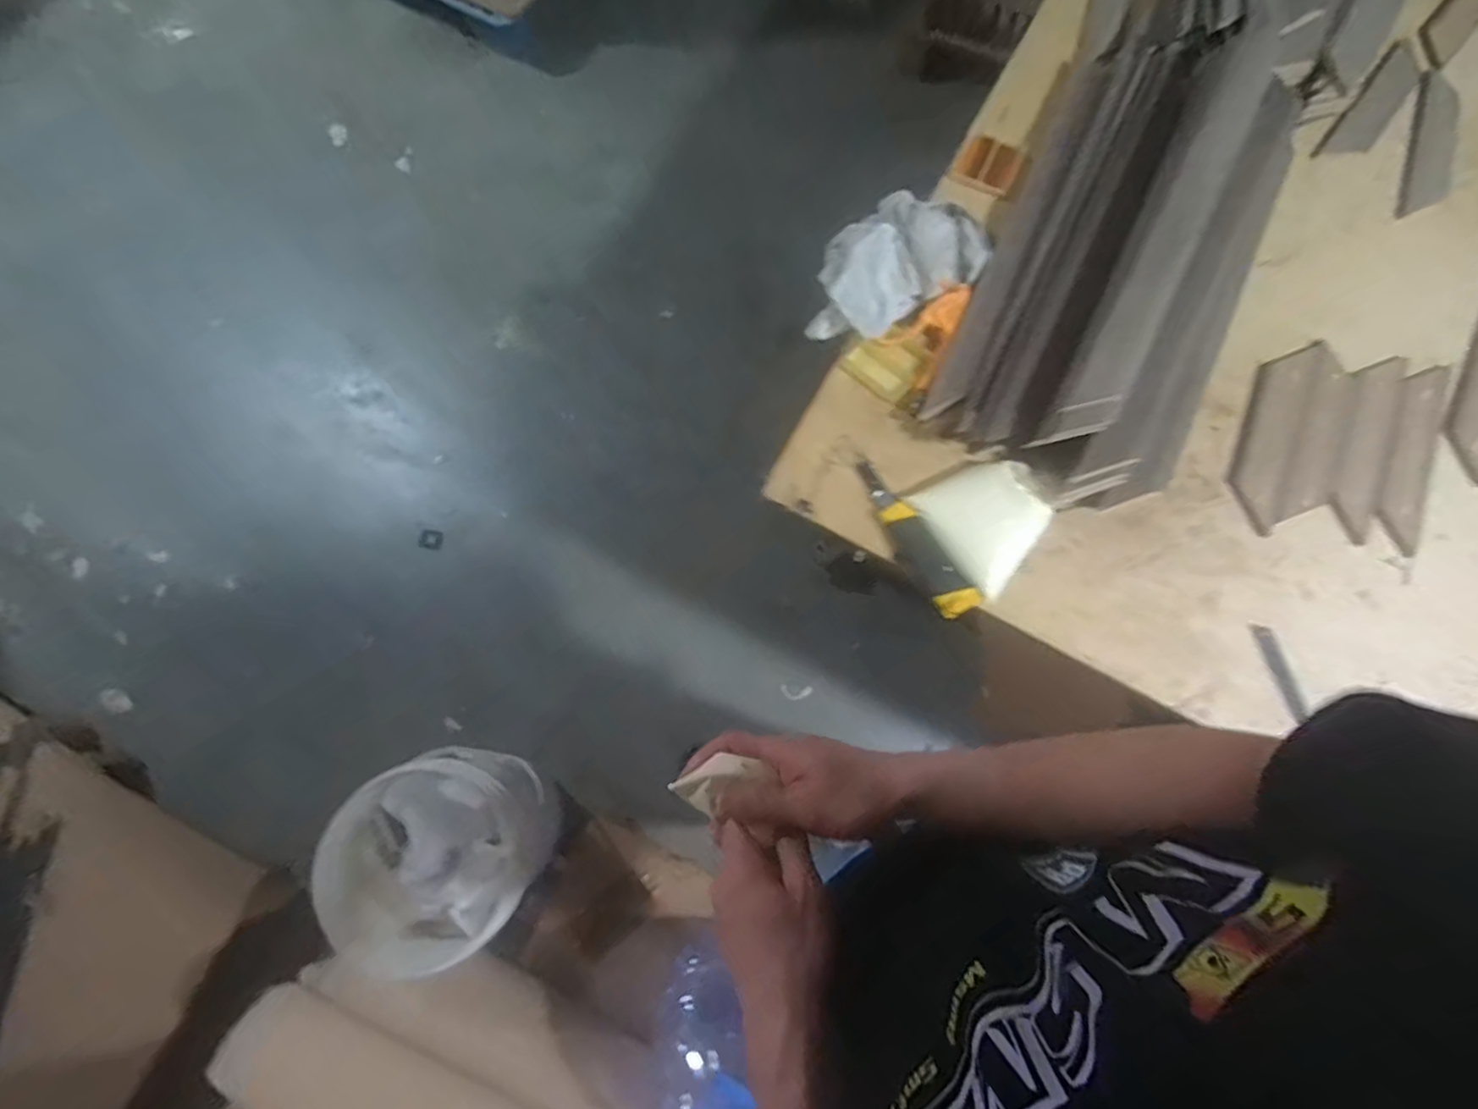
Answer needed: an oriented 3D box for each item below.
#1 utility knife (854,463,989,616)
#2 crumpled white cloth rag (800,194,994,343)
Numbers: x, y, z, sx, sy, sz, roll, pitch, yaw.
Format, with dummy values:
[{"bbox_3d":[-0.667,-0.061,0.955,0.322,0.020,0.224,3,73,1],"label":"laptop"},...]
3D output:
[{"bbox_3d":[0.170,-0.017,0.627,0.041,0.023,0.178,-34,79,-9],"label":"utility knife"},{"bbox_3d":[0.172,-0.316,0.692,0.212,0.074,0.120,-32,79,-9],"label":"crumpled white cloth rag"}]

